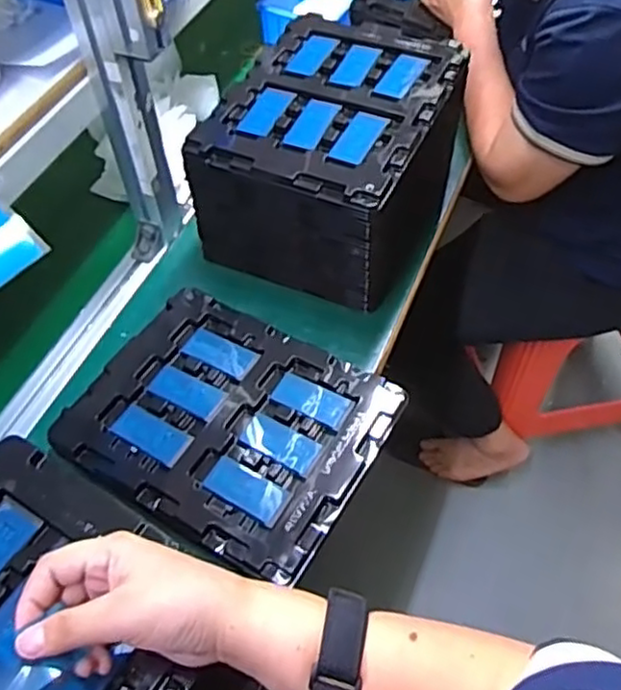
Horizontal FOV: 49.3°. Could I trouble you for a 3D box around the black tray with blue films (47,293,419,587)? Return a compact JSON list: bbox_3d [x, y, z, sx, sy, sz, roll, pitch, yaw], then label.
[{"bbox_3d":[-0.077,0.068,0.650,0.274,0.017,0.226,24,59,20],"label":"black tray with blue films"}]

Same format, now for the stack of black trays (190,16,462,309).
[{"bbox_3d":[0.030,-0.217,0.788,0.218,0.160,0.277,21,58,18],"label":"stack of black trays"}]

